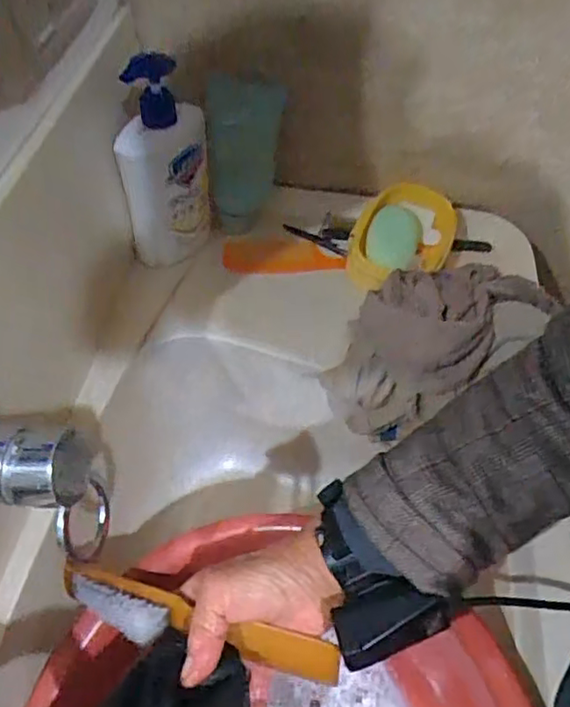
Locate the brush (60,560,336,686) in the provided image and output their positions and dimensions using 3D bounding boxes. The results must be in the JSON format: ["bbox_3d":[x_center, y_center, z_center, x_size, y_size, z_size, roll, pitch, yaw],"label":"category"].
[{"bbox_3d":[-0.063,0.186,0.422,0.200,0.029,0.034,12,52,10],"label":"brush"}]

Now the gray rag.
[{"bbox_3d":[0.141,-0.019,0.561,0.198,0.127,0.113,-31,60,-24],"label":"gray rag"}]

